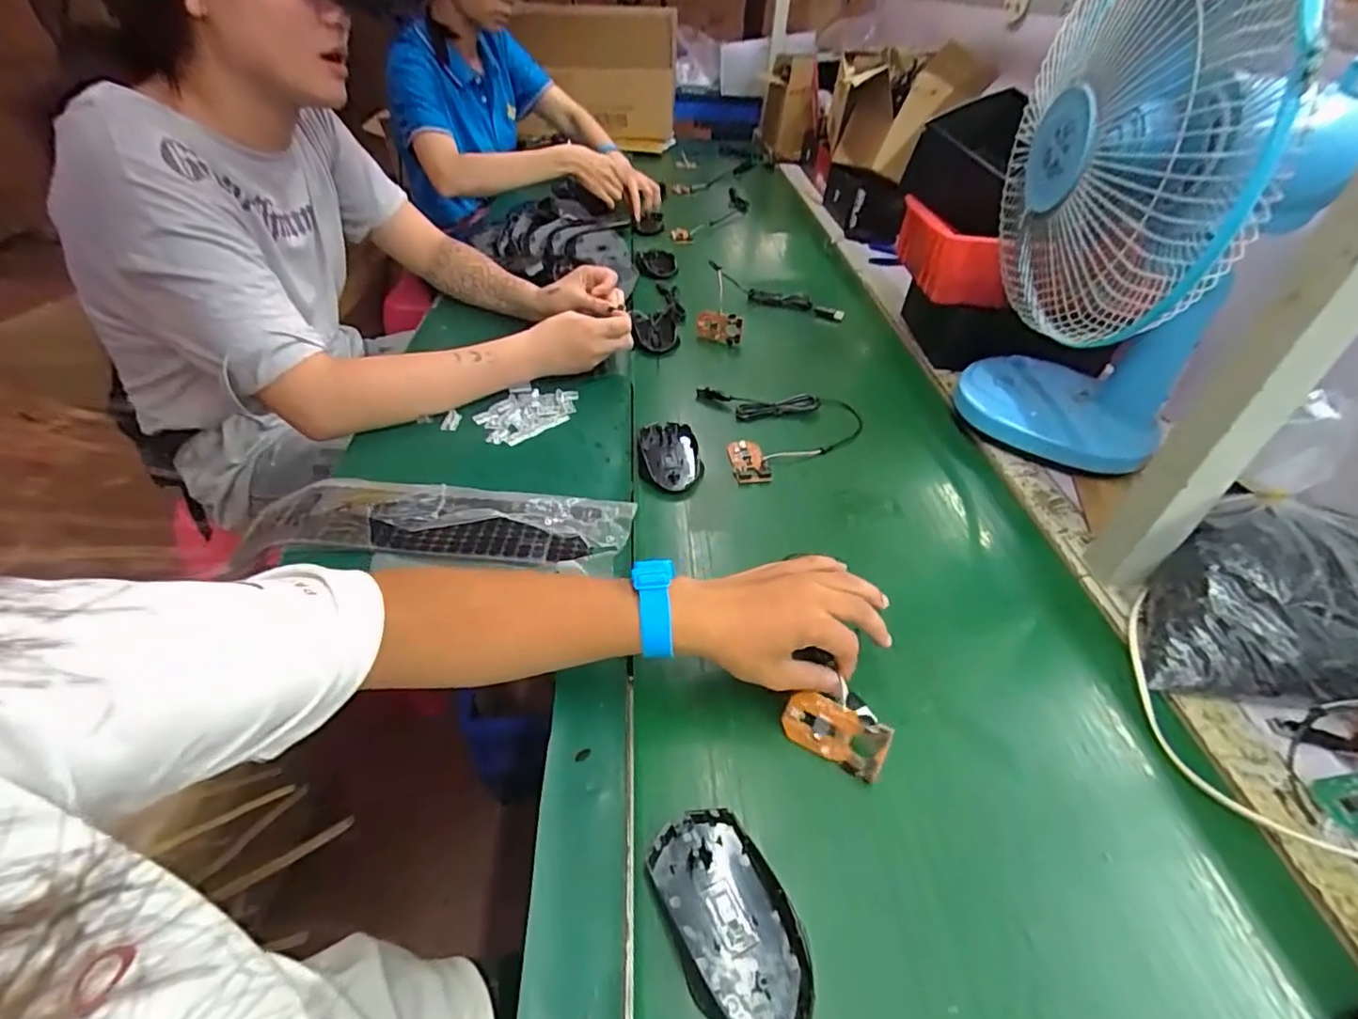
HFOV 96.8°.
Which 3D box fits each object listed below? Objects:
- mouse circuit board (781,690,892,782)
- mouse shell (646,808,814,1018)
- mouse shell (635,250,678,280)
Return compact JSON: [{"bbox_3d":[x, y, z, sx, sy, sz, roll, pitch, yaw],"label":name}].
[{"bbox_3d":[0.105,0.151,0.409,0.069,0.004,0.038,23,84,21],"label":"mouse circuit board"},{"bbox_3d":[0.028,0.223,0.329,0.063,0.017,0.112,-13,44,-20],"label":"mouse shell"},{"bbox_3d":[-0.041,-0.441,1.082,0.073,0.018,0.112,-4,41,-9],"label":"mouse shell"}]

